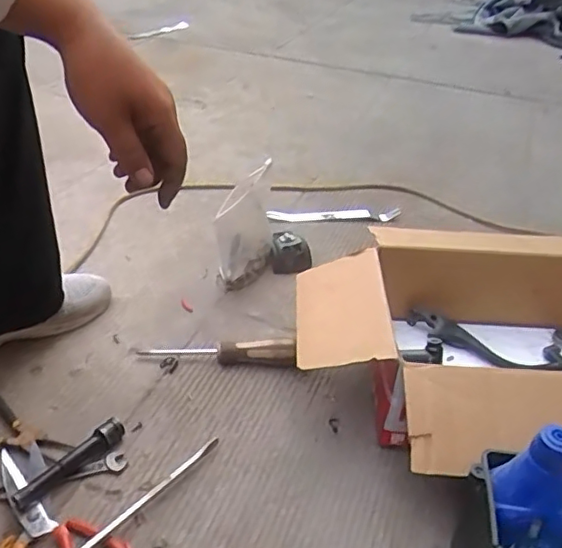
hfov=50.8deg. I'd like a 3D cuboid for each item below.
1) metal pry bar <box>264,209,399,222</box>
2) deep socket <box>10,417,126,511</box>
[{"bbox_3d":[0.102,-0.112,1.152,0.253,0.019,0.047,0,35,-6],"label":"metal pry bar"},{"bbox_3d":[-0.216,0.196,0.612,0.020,0.019,0.129,26,40,29],"label":"deep socket"}]

